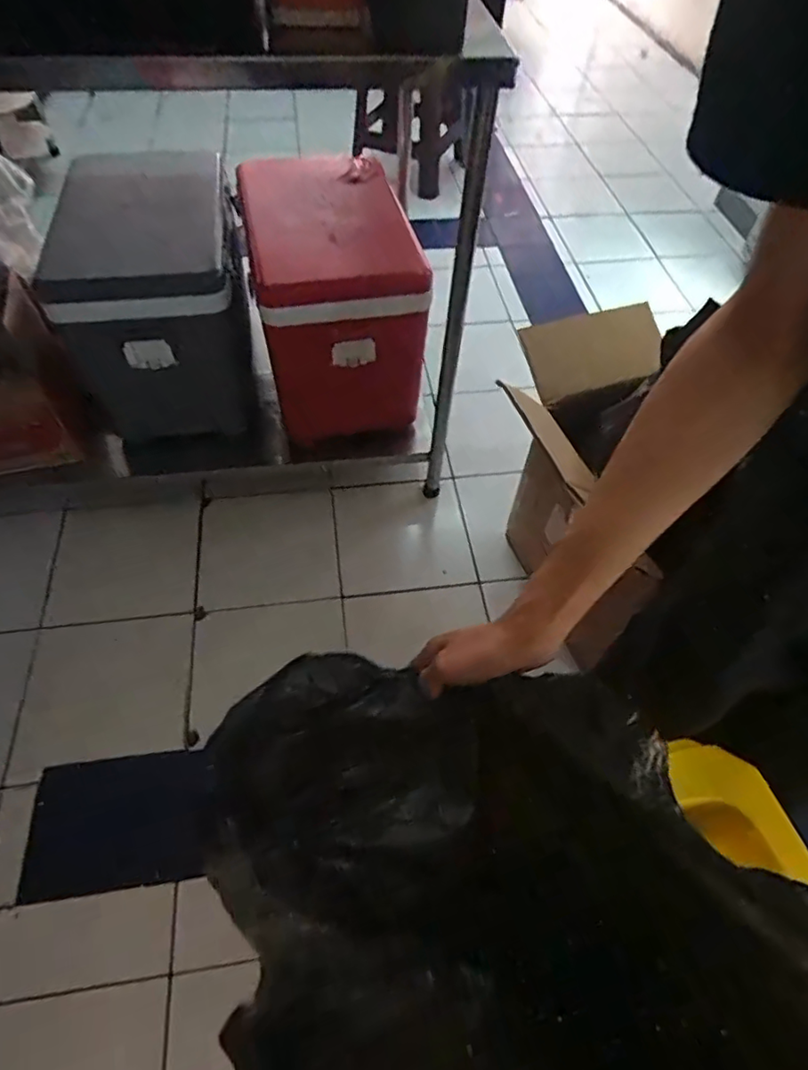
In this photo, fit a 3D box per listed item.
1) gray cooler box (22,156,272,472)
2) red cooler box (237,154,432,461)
[{"bbox_3d":[-0.528,-0.455,1.284,0.365,0.542,0.462,-15,57,-13],"label":"gray cooler box"},{"bbox_3d":[-0.150,-0.498,1.266,0.318,0.450,0.482,-10,56,-9],"label":"red cooler box"}]

